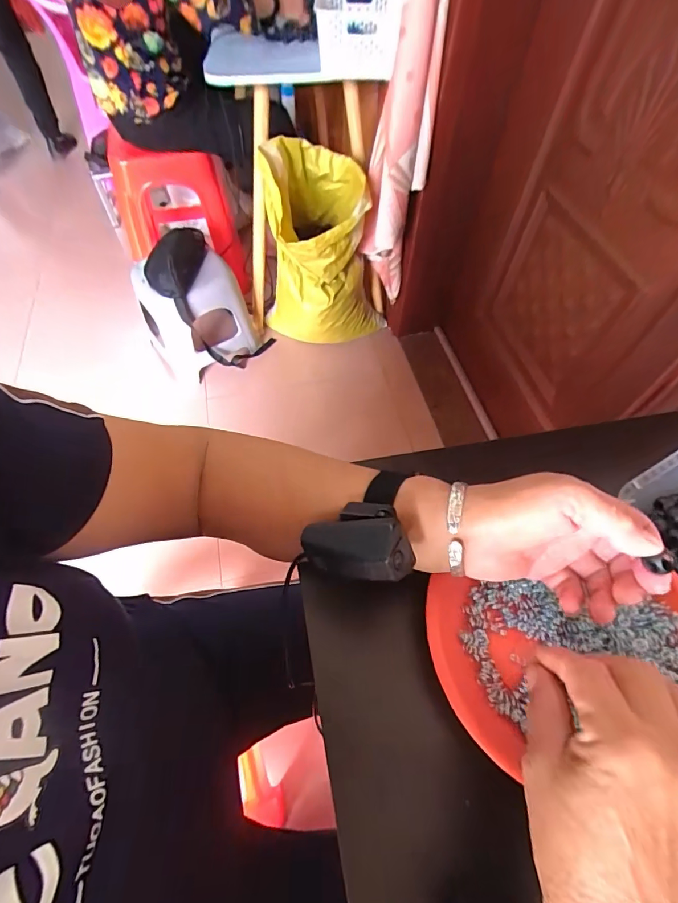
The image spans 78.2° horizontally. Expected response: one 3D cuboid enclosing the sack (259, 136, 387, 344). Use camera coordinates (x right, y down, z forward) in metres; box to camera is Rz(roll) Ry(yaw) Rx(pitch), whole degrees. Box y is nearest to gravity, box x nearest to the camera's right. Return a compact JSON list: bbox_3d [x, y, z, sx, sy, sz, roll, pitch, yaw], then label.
[{"bbox_3d":[-0.038,-0.628,1.332,0.410,0.571,0.387,-2,58,-3],"label":"sack"}]

